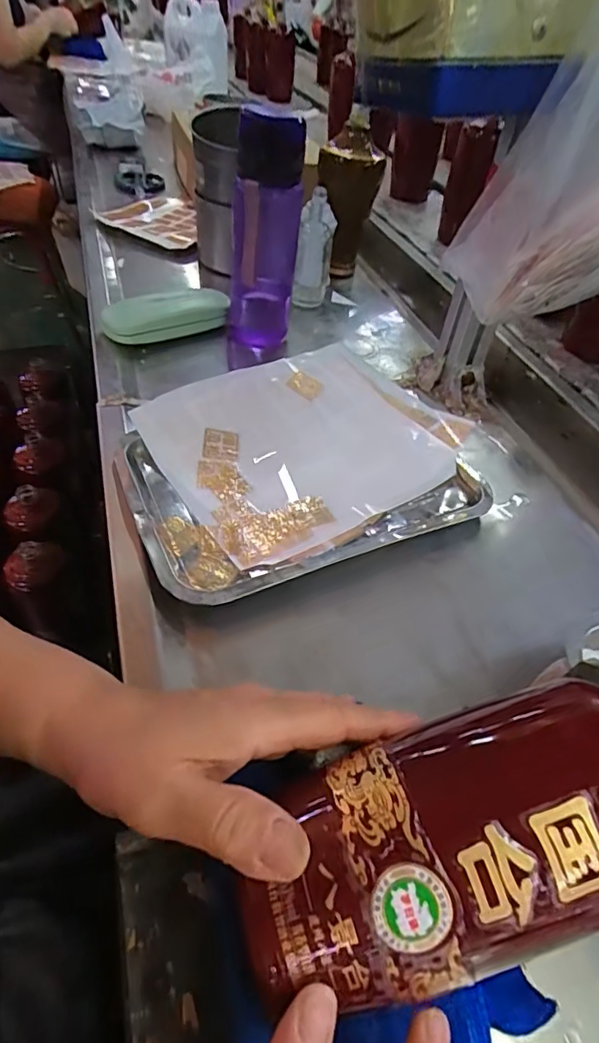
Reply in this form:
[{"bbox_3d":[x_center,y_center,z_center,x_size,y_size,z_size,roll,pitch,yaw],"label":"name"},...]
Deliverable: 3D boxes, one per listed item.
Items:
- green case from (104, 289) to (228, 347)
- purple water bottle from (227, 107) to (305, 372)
[{"bbox_3d":[-0.158,-0.247,0.626,0.156,0.046,0.057,-21,53,-21],"label":"green case"},{"bbox_3d":[-0.041,-0.298,0.572,0.079,0.241,0.089,1,48,-3],"label":"purple water bottle"}]

